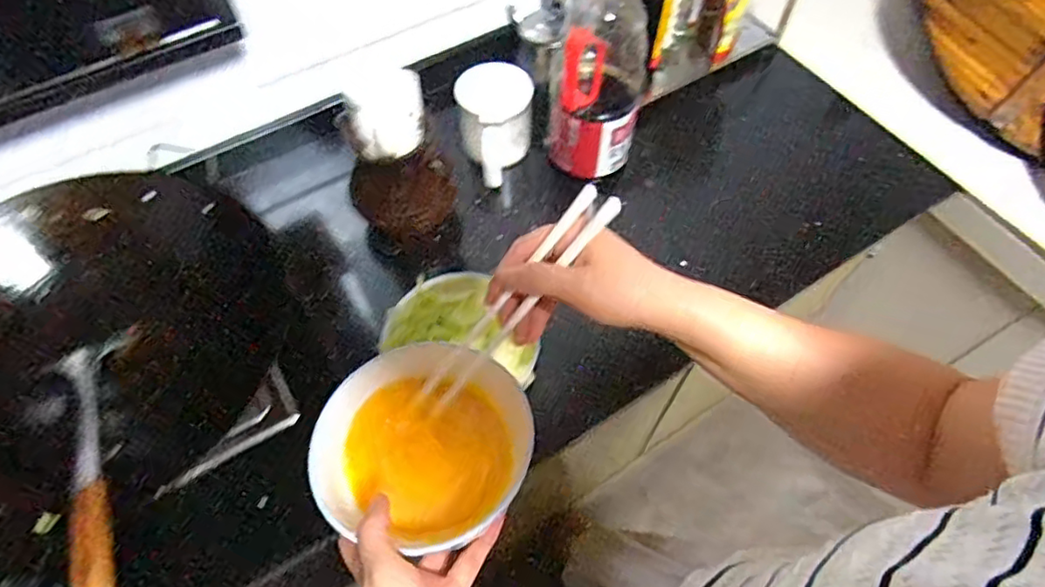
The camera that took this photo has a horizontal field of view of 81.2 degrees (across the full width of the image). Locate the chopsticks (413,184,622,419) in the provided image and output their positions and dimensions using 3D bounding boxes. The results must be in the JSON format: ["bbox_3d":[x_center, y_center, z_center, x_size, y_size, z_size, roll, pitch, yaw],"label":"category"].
[{"bbox_3d":[-0.010,0.010,0.436,0.028,0.217,0.029,-1,47,-53],"label":"chopsticks"}]

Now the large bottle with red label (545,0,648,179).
[{"bbox_3d":[0.090,-0.279,0.753,0.109,0.260,0.125,5,60,3],"label":"large bottle with red label"}]

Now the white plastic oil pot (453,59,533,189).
[{"bbox_3d":[-0.034,-0.232,0.840,0.100,0.107,0.132,-4,60,-2],"label":"white plastic oil pot"}]

